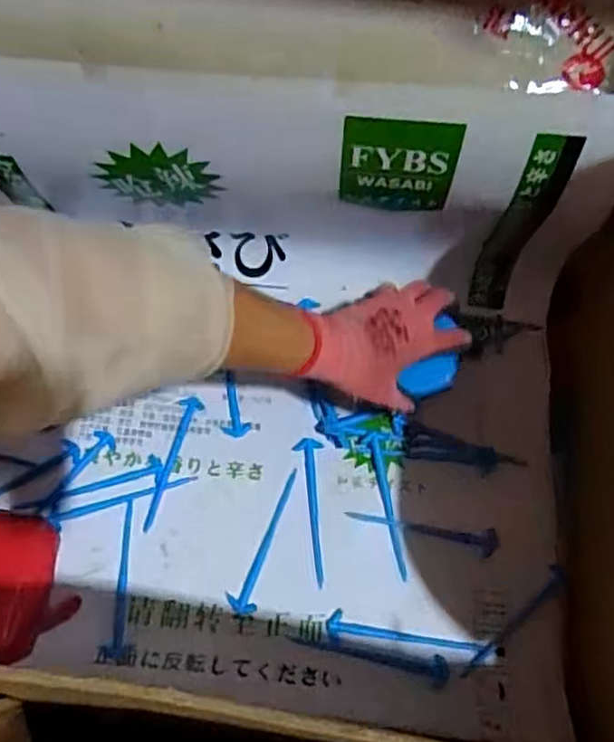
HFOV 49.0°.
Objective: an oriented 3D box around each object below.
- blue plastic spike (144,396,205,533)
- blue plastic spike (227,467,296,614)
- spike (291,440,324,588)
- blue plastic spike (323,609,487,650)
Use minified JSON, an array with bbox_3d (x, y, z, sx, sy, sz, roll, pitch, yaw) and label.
[{"bbox_3d":[-0.124,0.085,0.628,0.020,0.004,0.131,13,69,2],"label":"blue plastic spike"},{"bbox_3d":[-0.036,0.153,0.608,0.023,0.005,0.134,22,69,6],"label":"blue plastic spike"},{"bbox_3d":[0.008,0.127,0.619,0.025,0.007,0.133,-6,69,-5],"label":"spike"},{"bbox_3d":[0.083,0.231,0.582,0.132,0.006,0.026,8,69,0],"label":"blue plastic spike"}]

